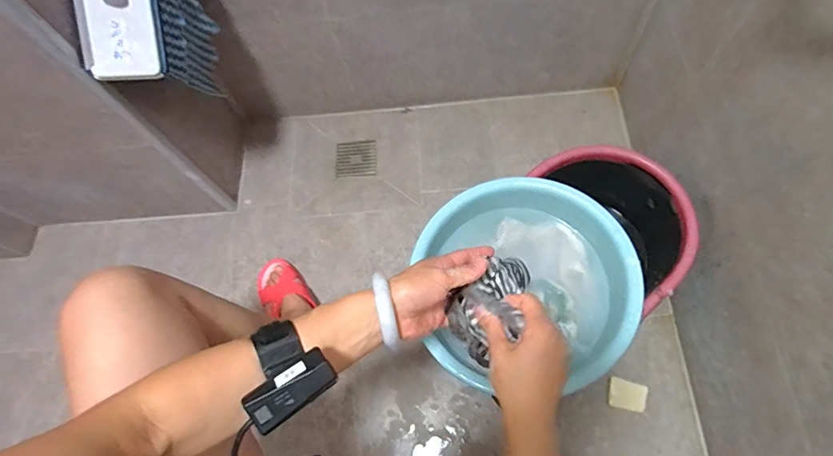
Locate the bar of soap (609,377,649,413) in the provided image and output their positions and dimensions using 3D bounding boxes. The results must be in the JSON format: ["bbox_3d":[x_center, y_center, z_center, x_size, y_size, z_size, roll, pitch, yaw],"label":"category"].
[{"bbox_3d":[0.373,0.294,0.827,0.067,0.017,0.050,12,70,10],"label":"bar of soap"}]

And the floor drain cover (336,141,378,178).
[{"bbox_3d":[-0.143,-0.166,1.122,0.098,0.007,0.097,-4,67,0],"label":"floor drain cover"}]

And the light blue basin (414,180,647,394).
[{"bbox_3d":[0.142,0.070,0.620,0.264,0.080,0.270,-2,69,5],"label":"light blue basin"}]

